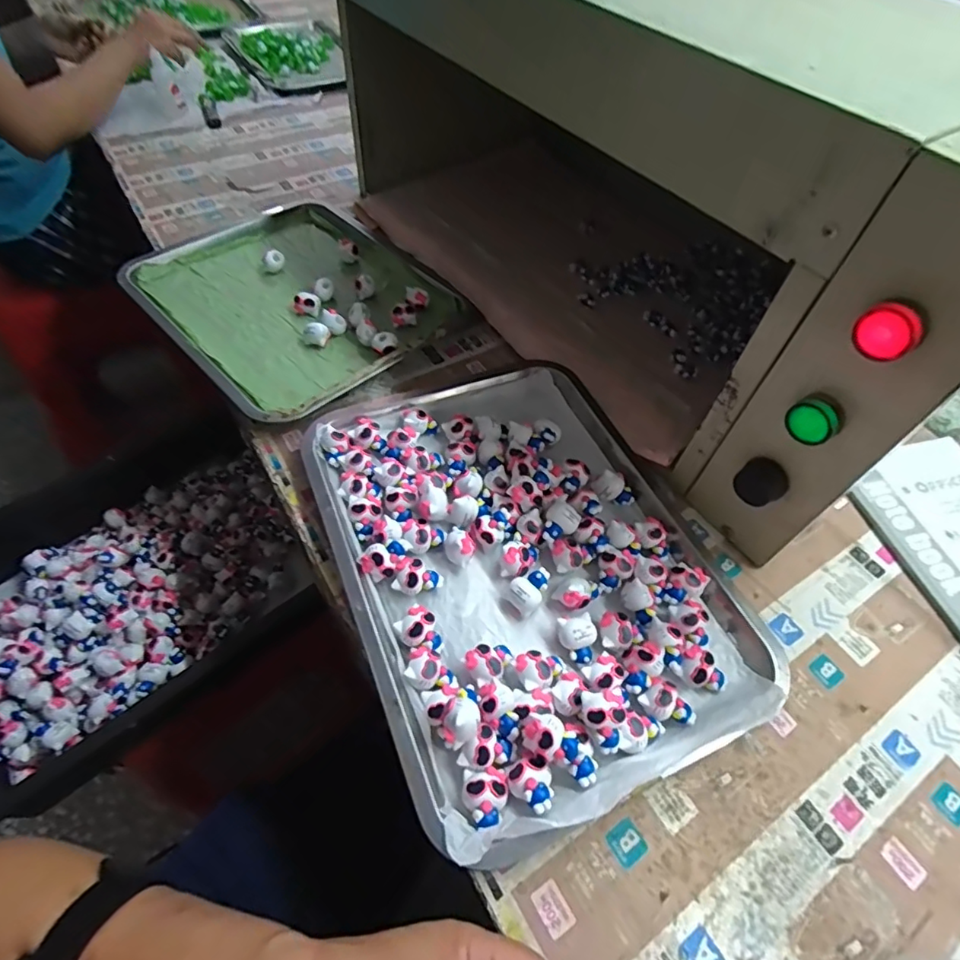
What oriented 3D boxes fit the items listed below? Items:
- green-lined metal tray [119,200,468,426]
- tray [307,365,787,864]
[{"bbox_3d":[-0.208,-0.204,0.602,0.266,0.034,0.336,-35,64,-24],"label":"green-lined metal tray"},{"bbox_3d":[0.032,0.049,0.413,0.271,0.036,0.352,-20,59,-17],"label":"tray"}]

